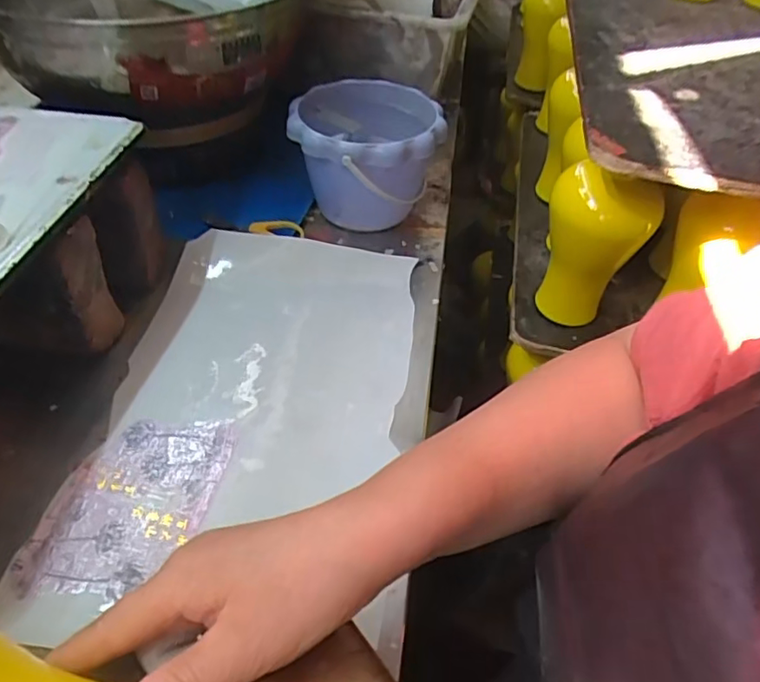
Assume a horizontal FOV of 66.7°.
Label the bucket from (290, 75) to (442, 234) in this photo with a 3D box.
[{"bbox_3d":[-0.016,-0.190,0.607,0.144,0.110,0.157,3,47,-3],"label":"bucket"}]

